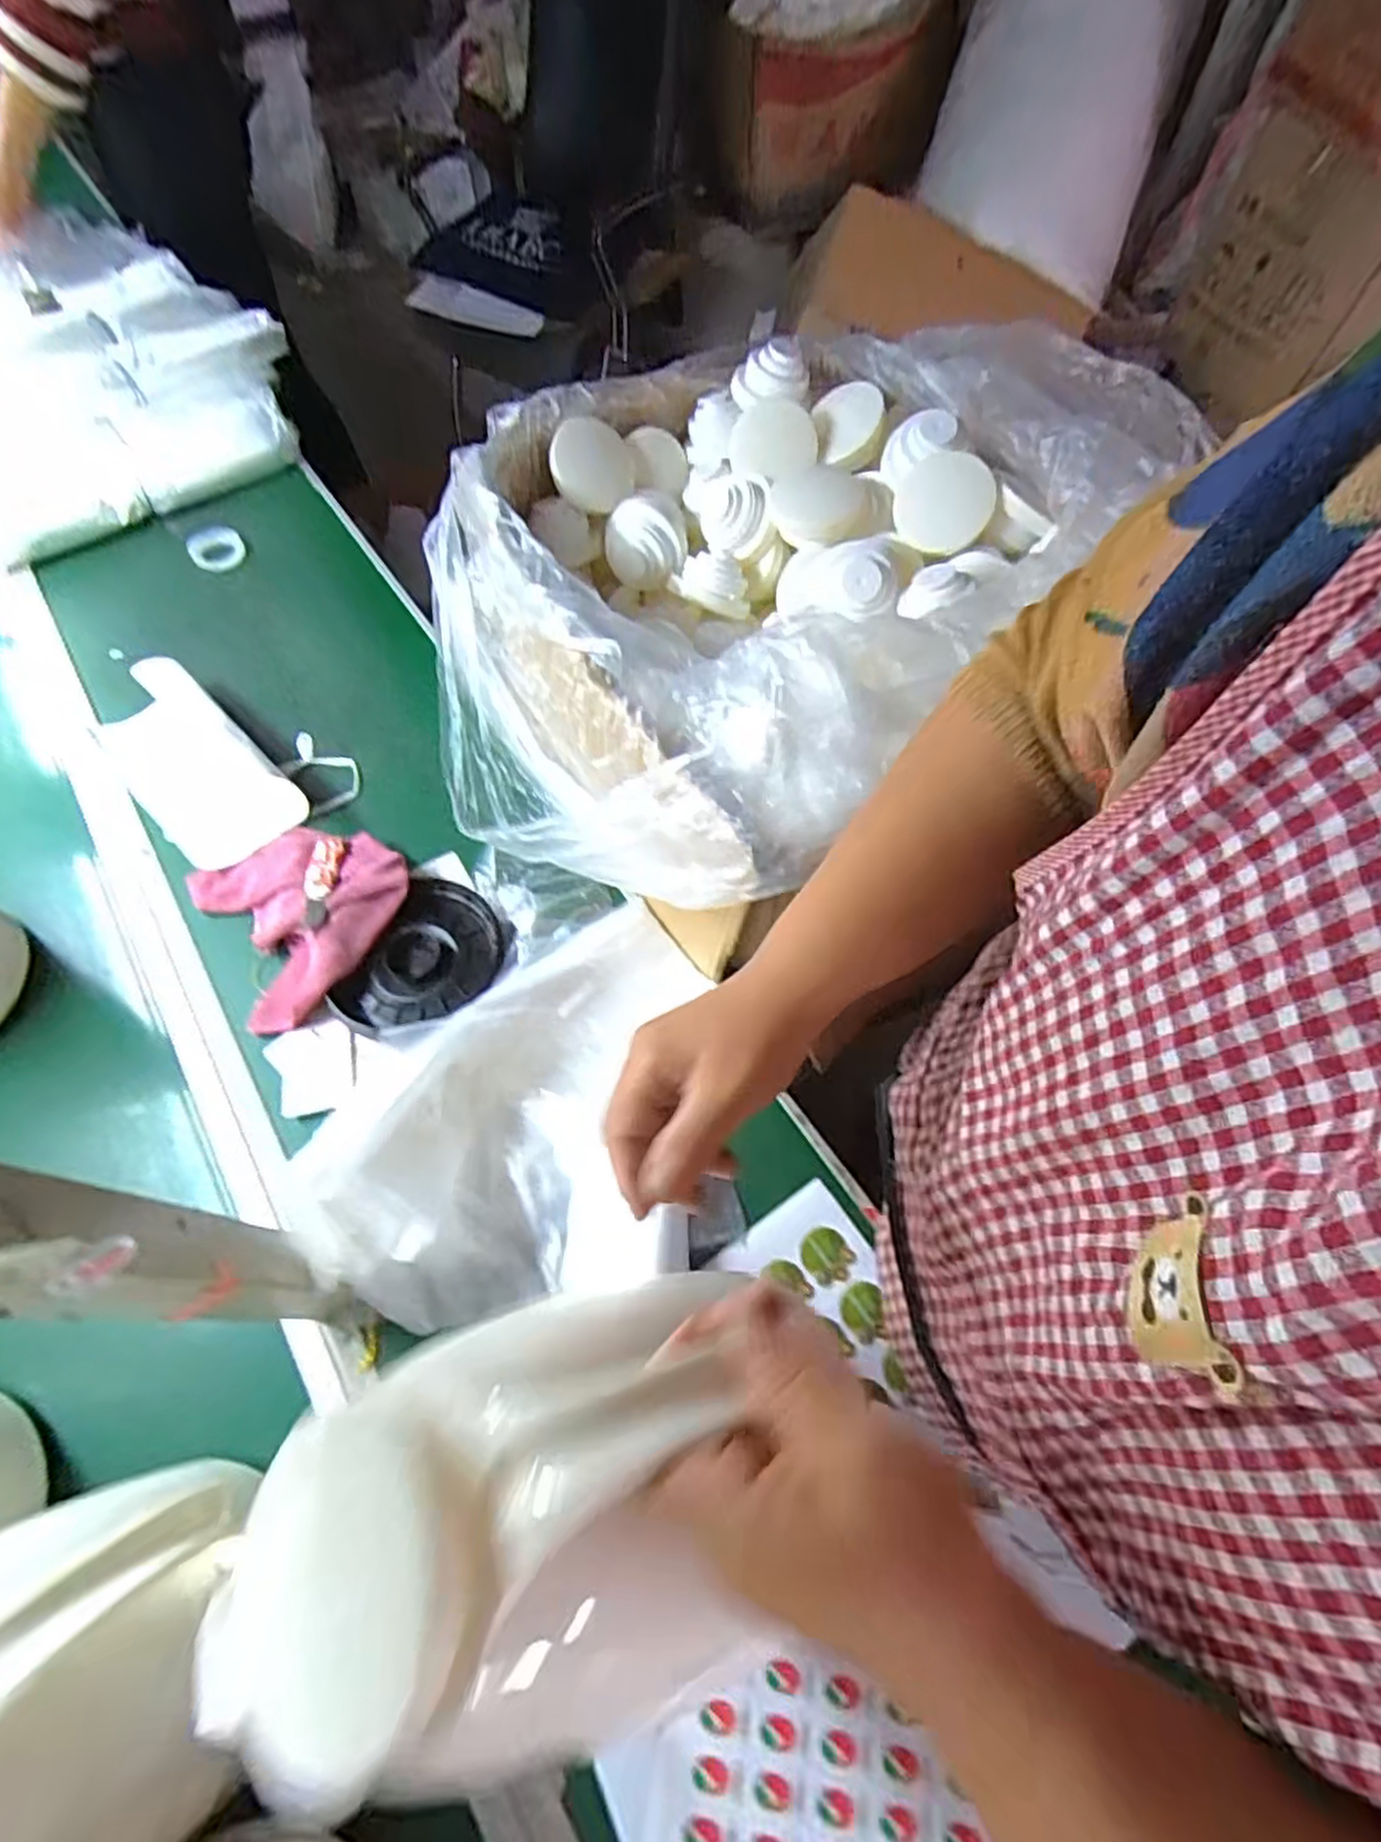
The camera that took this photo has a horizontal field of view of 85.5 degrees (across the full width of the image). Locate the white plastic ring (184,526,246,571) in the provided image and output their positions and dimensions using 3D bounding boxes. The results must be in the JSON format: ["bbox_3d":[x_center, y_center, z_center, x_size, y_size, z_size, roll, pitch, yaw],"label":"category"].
[{"bbox_3d":[-0.558,-0.439,0.880,0.059,0.015,0.068,-34,67,-15],"label":"white plastic ring"}]

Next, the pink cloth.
[{"bbox_3d":[-0.321,-0.015,0.627,0.159,0.034,0.178,-32,66,-14],"label":"pink cloth"}]

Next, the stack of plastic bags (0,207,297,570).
[{"bbox_3d":[-0.815,-0.778,1.007,0.427,0.094,0.724,-29,66,-13],"label":"stack of plastic bags"}]

